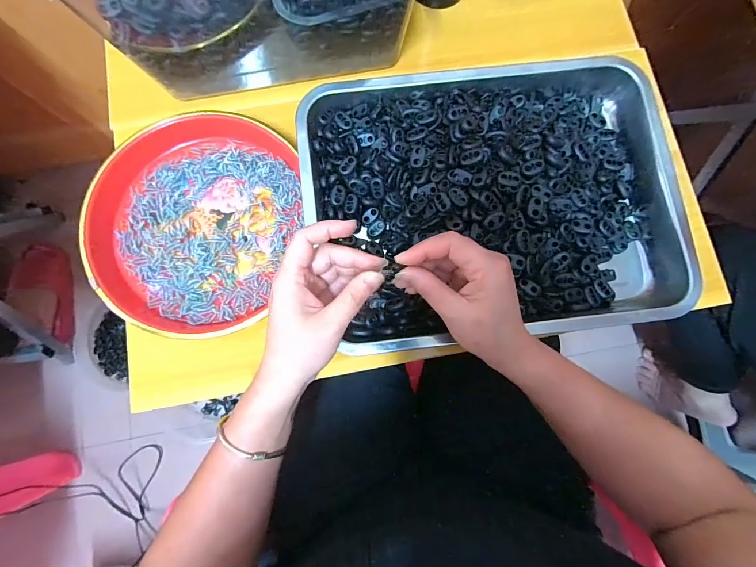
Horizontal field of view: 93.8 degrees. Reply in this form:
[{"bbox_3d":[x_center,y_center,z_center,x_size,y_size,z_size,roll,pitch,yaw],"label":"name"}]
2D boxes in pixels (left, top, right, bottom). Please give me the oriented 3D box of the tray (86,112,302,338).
[{"bbox_3d":[-0.183,-0.068,0.354,0.193,0.032,0.222,20,82,3],"label":"tray"}]

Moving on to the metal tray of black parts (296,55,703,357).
[{"bbox_3d":[0.110,-0.088,0.346,0.350,0.055,0.276,-6,82,-1],"label":"metal tray of black parts"}]

